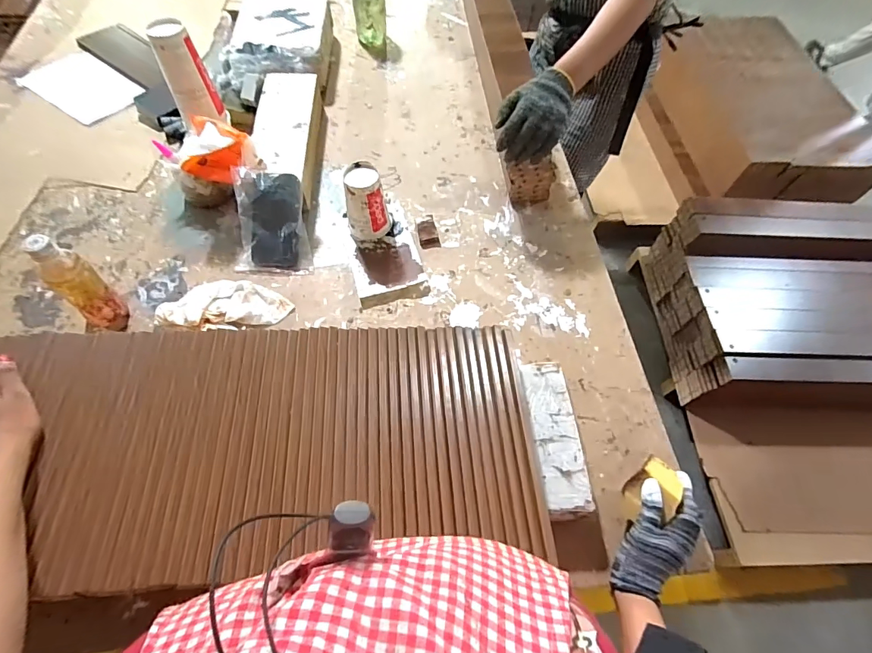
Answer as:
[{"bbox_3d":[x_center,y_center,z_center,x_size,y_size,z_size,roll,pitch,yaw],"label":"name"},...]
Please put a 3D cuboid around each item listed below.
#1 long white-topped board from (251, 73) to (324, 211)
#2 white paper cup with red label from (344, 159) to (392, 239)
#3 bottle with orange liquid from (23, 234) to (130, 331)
[{"bbox_3d":[-0.313,-0.401,0.904,0.117,0.080,0.370,-1,59,-6],"label":"long white-topped board"},{"bbox_3d":[-0.122,-0.222,0.780,0.076,0.126,0.076,2,59,-3],"label":"white paper cup with red label"},{"bbox_3d":[-0.518,-0.060,0.625,0.046,0.176,0.052,40,65,18],"label":"bottle with orange liquid"}]

